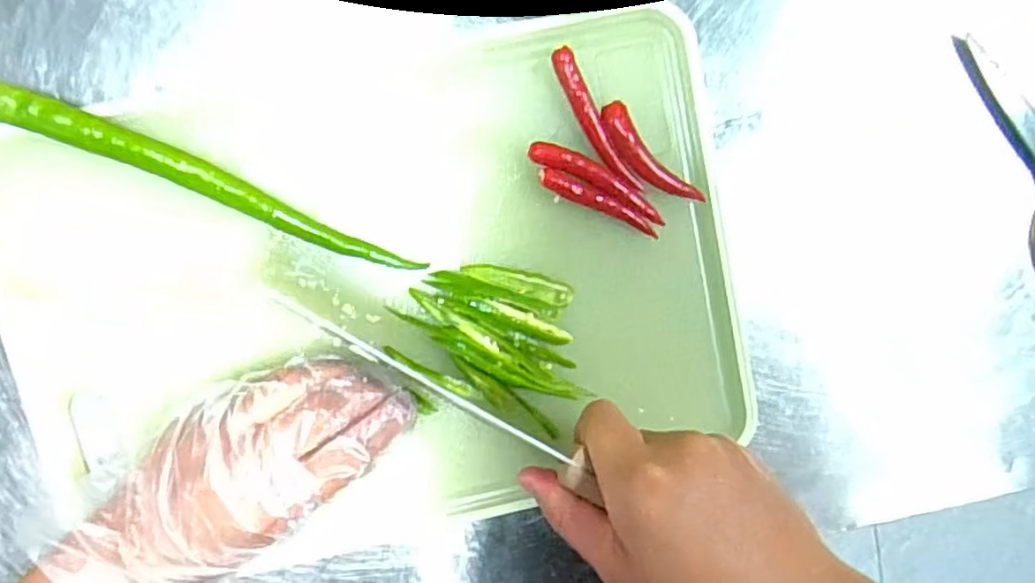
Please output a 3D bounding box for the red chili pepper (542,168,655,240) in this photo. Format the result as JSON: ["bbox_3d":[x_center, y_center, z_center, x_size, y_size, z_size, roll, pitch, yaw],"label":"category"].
[{"bbox_3d":[0.042,-0.045,0.340,0.068,0.011,0.010,24,95,-9],"label":"red chili pepper"}]

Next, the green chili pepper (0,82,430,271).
[{"bbox_3d":[-0.145,-0.051,0.320,0.204,0.024,0.018,22,95,-8],"label":"green chili pepper"}]

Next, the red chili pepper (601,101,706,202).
[{"bbox_3d":[0.067,-0.067,0.338,0.017,0.010,0.068,-44,100,1],"label":"red chili pepper"}]

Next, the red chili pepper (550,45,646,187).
[{"bbox_3d":[0.039,-0.084,0.334,0.013,0.007,0.078,-29,100,-1],"label":"red chili pepper"}]

